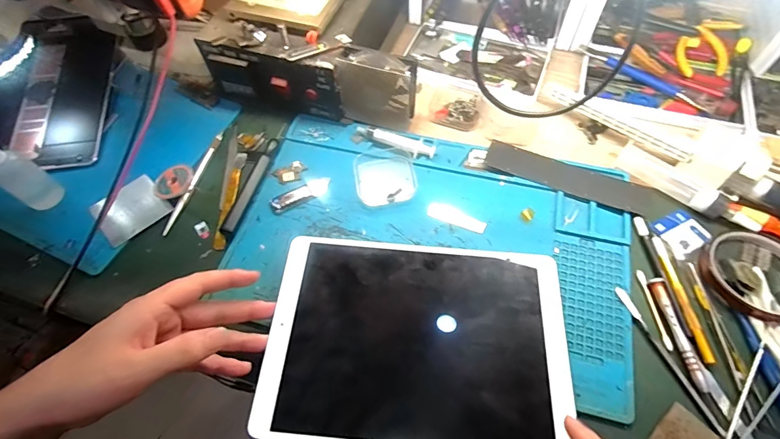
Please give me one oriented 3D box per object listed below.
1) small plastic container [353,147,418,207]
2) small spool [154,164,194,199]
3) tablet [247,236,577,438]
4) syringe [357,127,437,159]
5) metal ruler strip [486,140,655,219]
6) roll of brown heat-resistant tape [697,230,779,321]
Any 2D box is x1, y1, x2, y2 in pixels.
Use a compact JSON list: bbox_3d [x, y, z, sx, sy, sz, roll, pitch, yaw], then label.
[{"bbox_3d":[-0.005,-0.047,0.433,0.063,0.017,0.062,-10,59,-5],"label":"small plastic container"},{"bbox_3d":[-0.233,-0.039,0.437,0.037,0.014,0.042,39,67,22],"label":"small spool"},{"bbox_3d":[0.023,0.099,0.341,0.247,0.007,0.176,4,58,4],"label":"tablet"},{"bbox_3d":[0.007,-0.089,0.454,0.090,0.013,0.022,21,61,14],"label":"syringe"},{"bbox_3d":[0.186,-0.044,0.425,0.169,0.006,0.037,20,67,13],"label":"metal ruler strip"},{"bbox_3d":[0.332,0.048,0.362,0.086,0.013,0.083,-1,58,1],"label":"roll of brown heat-resistant tape"}]

